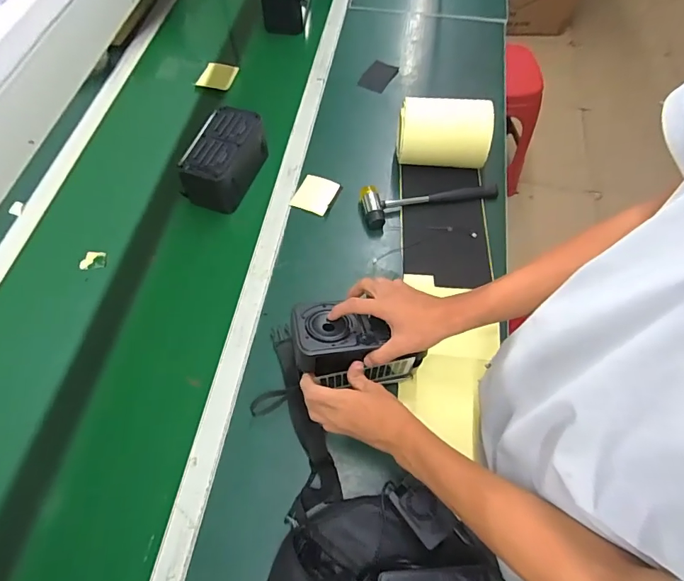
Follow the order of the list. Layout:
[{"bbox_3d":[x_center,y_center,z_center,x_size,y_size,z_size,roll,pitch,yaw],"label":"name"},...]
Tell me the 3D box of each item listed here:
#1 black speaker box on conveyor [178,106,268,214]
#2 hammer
[{"bbox_3d":[-0.210,-0.241,0.800,0.099,0.099,0.173,18,63,10],"label":"black speaker box on conveyor"},{"bbox_3d":[0.162,-0.166,0.794,0.250,0.033,0.077,-10,62,-6],"label":"hammer"}]

